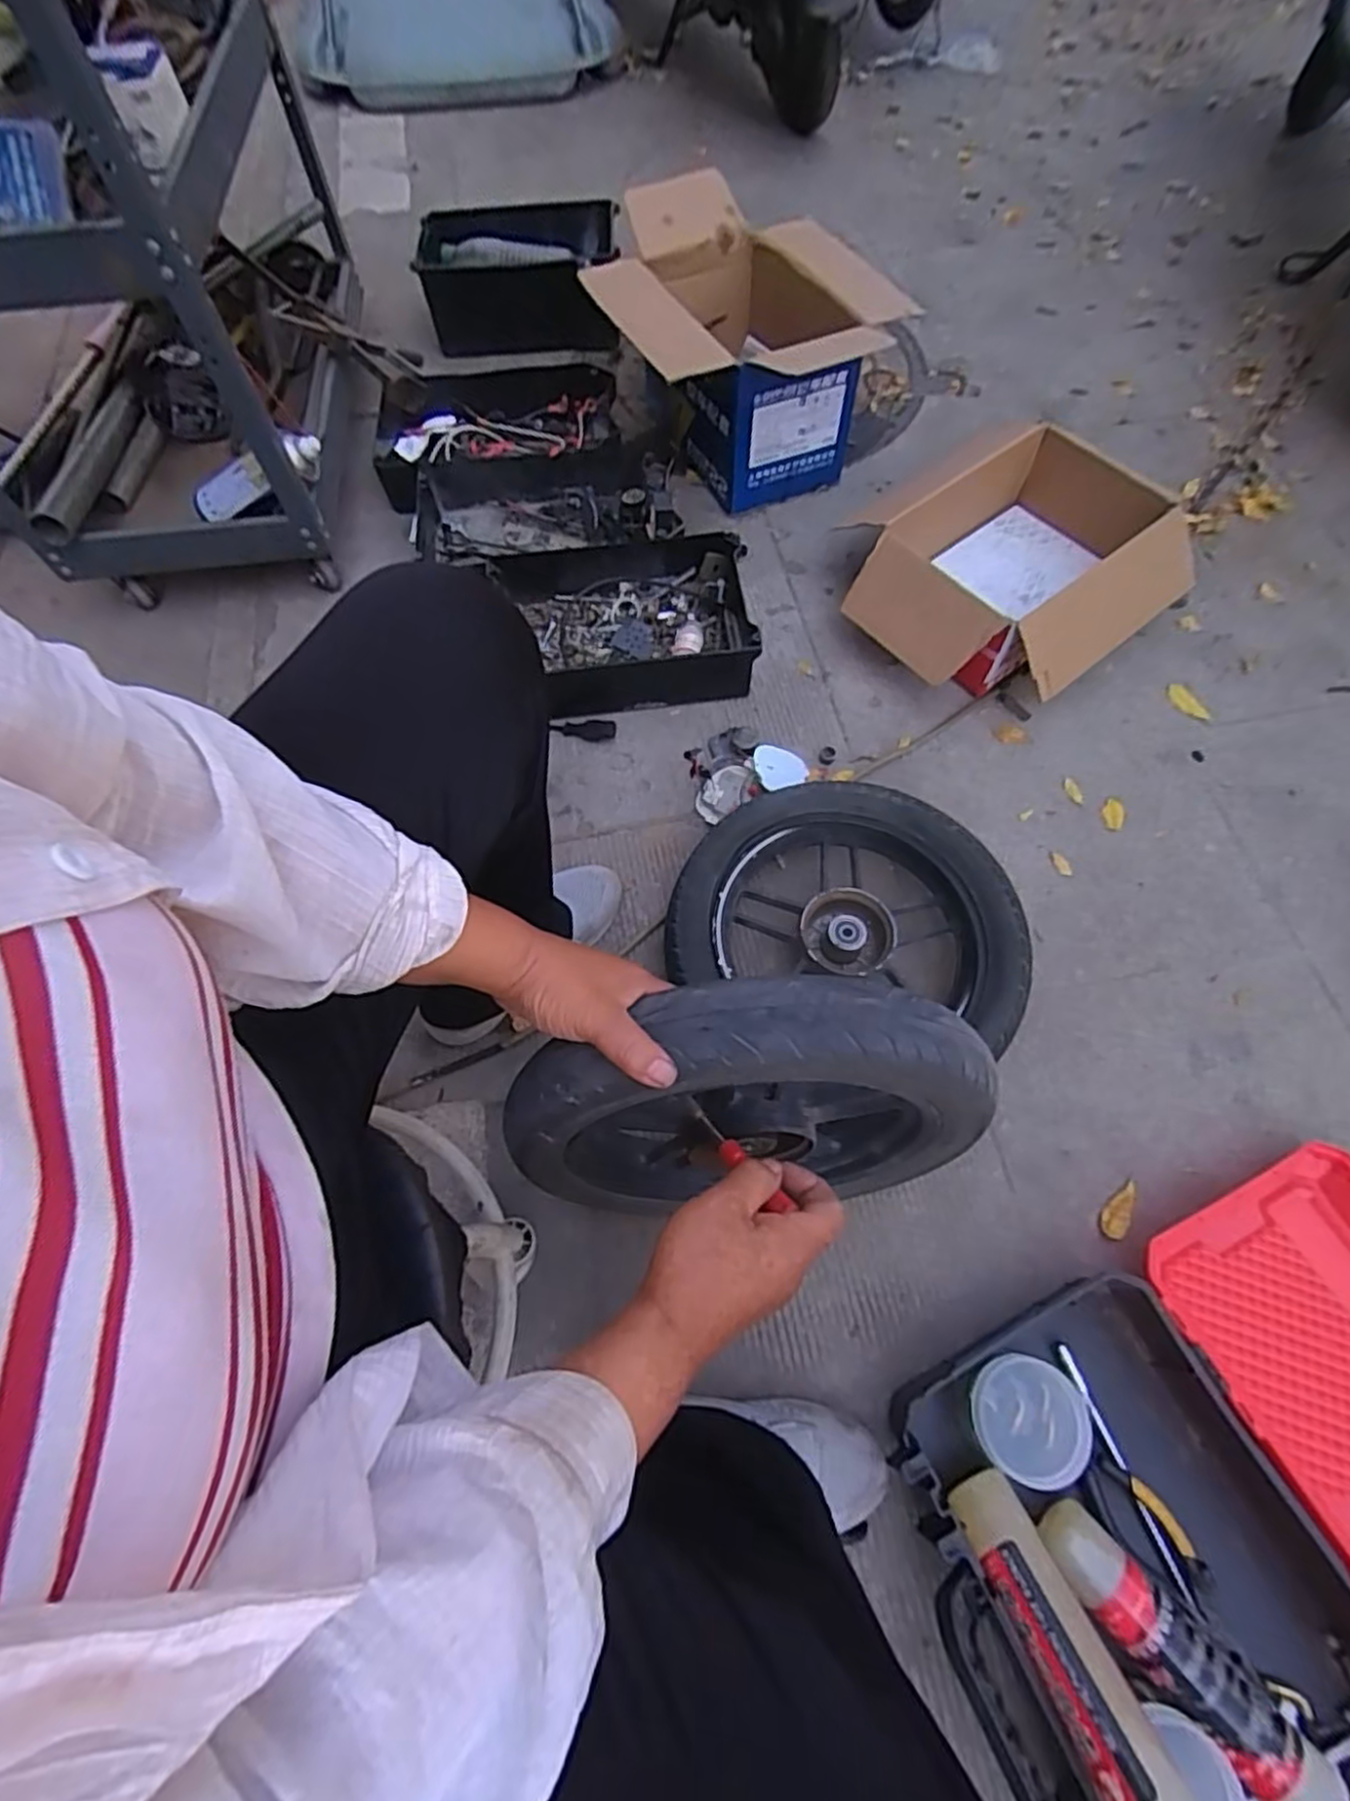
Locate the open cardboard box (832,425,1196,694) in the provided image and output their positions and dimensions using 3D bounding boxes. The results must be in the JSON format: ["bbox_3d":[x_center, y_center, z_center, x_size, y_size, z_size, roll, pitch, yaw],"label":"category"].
[{"bbox_3d":[0.442,-0.423,0.963,0.313,0.151,0.429,41,70,17],"label":"open cardboard box"}]

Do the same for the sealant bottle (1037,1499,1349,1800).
[{"bbox_3d":[0.370,0.552,0.532,0.239,0.047,0.062,40,71,18],"label":"sealant bottle"}]

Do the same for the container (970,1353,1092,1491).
[{"bbox_3d":[0.286,0.419,0.599,0.079,0.047,0.085,0,64,-1],"label":"container"}]

